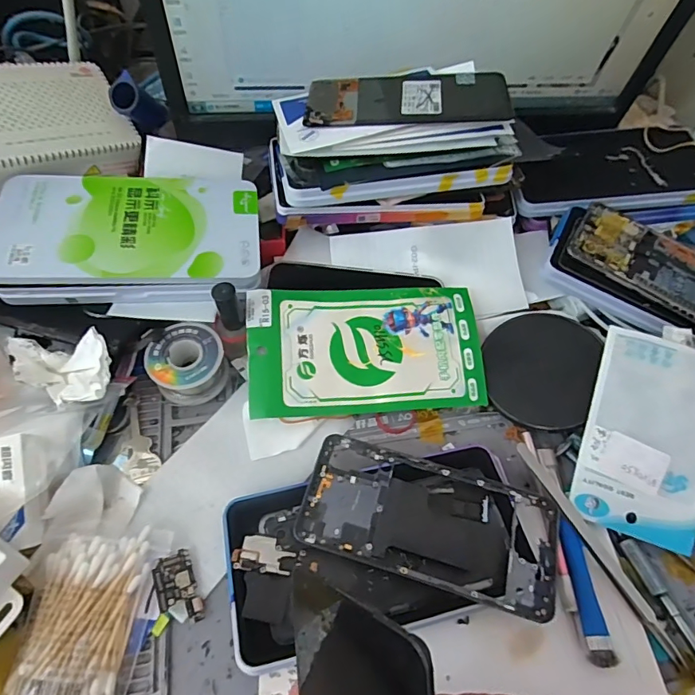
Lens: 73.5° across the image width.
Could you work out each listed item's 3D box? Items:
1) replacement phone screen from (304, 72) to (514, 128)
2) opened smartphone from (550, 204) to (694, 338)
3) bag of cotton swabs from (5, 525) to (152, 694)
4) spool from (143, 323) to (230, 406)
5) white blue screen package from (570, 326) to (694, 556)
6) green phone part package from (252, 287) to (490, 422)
[{"bbox_3d":[0.047,-0.200,0.373,0.157,0.006,0.071,0,56,5],"label":"replacement phone screen"},{"bbox_3d":[0.262,-0.056,0.376,0.181,0.012,0.087,28,61,13],"label":"opened smartphone"},{"bbox_3d":[-0.152,0.159,0.270,0.057,0.024,0.094,2,58,-3],"label":"bag of cotton swabs"},{"bbox_3d":[-0.119,0.013,0.349,0.052,0.041,0.047,-34,66,-22],"label":"spool"},{"bbox_3d":[0.210,0.058,0.321,0.081,0.007,0.141,17,77,8],"label":"white blue screen package"},{"bbox_3d":[0.014,0.000,0.358,0.175,0.011,0.098,-2,74,-7],"label":"green phone part package"}]

